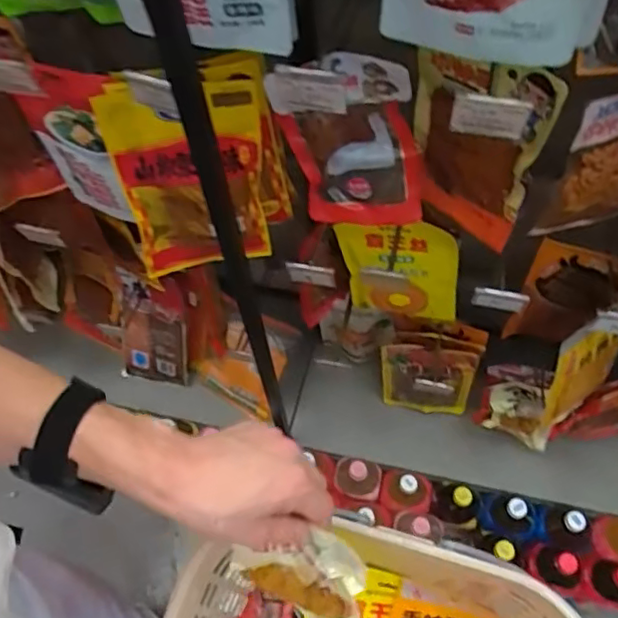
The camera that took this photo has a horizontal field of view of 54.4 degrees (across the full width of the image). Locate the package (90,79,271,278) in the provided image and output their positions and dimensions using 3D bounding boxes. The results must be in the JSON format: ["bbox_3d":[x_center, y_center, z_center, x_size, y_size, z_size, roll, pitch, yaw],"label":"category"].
[{"bbox_3d":[-0.138,-0.151,0.720,0.166,0.257,0.036,-10,50,-6],"label":"package"}]

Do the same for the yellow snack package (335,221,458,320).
[{"bbox_3d":[0.138,-0.051,0.919,0.181,0.206,0.034,5,60,7],"label":"yellow snack package"}]

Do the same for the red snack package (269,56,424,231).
[{"bbox_3d":[0.053,-0.182,0.695,0.156,0.235,0.026,2,59,6],"label":"red snack package"}]

